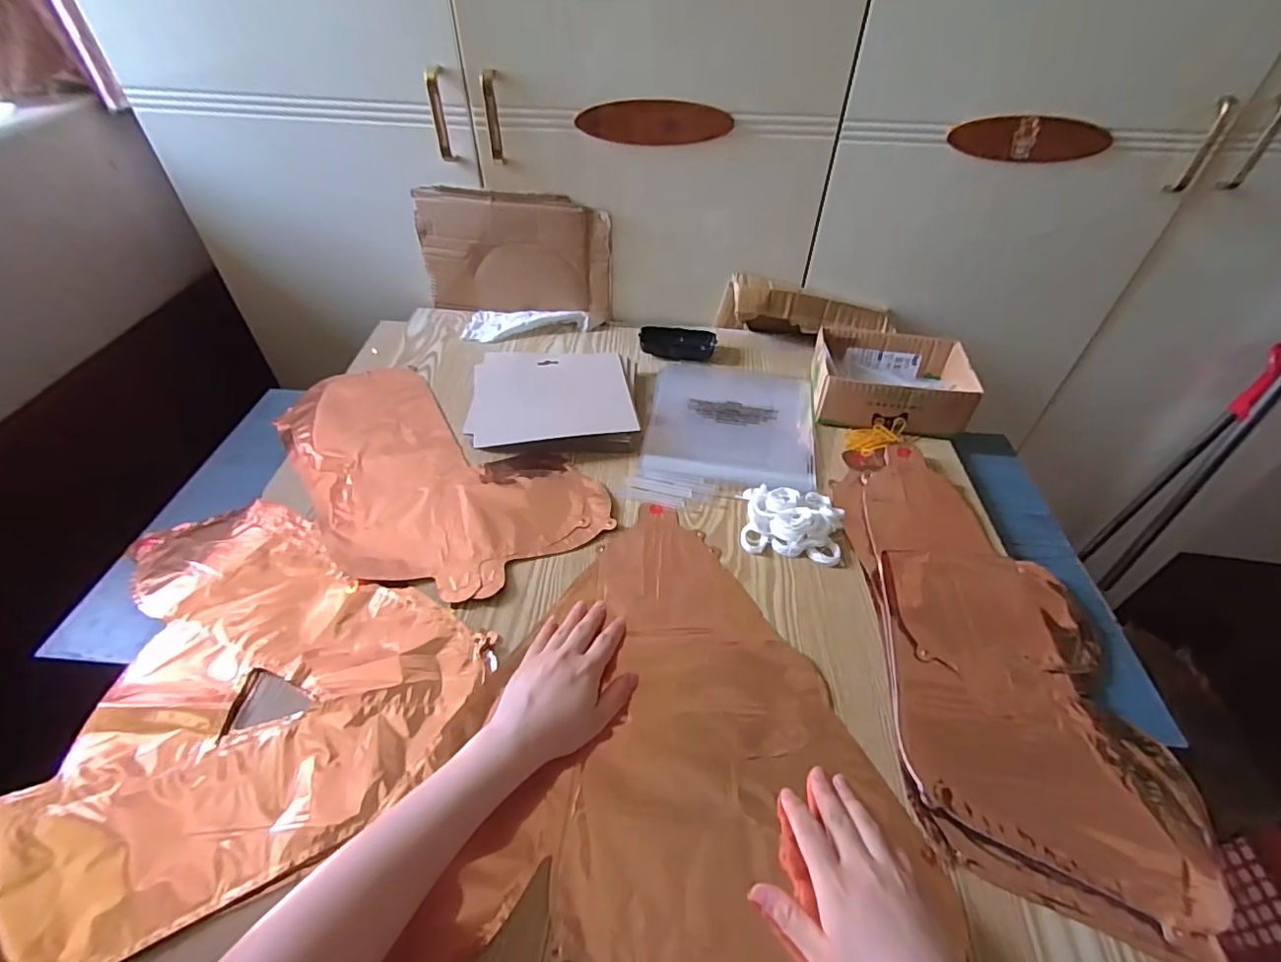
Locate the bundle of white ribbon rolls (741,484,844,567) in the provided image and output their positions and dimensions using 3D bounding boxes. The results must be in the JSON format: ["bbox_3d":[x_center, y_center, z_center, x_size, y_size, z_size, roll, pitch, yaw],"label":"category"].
[{"bbox_3d":[0.161,0.038,0.595,0.100,0.027,0.089,8,46,6],"label":"bundle of white ribbon rolls"}]

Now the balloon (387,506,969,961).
[{"bbox_3d":[0.048,0.195,0.468,0.342,0.016,0.392,8,46,6],"label":"balloon"}]

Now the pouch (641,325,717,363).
[{"bbox_3d":[0.056,-0.207,0.844,0.112,0.024,0.069,0,46,-2],"label":"pouch"}]

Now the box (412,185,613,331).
[{"bbox_3d":[-0.180,-0.322,0.821,0.272,0.176,0.021,5,44,1],"label":"box"}]

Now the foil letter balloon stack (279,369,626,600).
[{"bbox_3d":[-0.261,-0.016,0.645,0.435,0.008,0.229,32,53,26],"label":"foil letter balloon stack"}]

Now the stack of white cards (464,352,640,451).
[{"bbox_3d":[-0.106,-0.106,0.719,0.202,0.027,0.166,-4,46,-5],"label":"stack of white cards"}]

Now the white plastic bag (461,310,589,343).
[{"bbox_3d":[-0.170,-0.236,0.849,0.181,0.021,0.068,0,46,-2],"label":"white plastic bag"}]

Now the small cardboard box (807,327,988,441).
[{"bbox_3d":[0.318,-0.130,0.727,0.183,0.063,0.144,11,46,9],"label":"small cardboard box"}]

